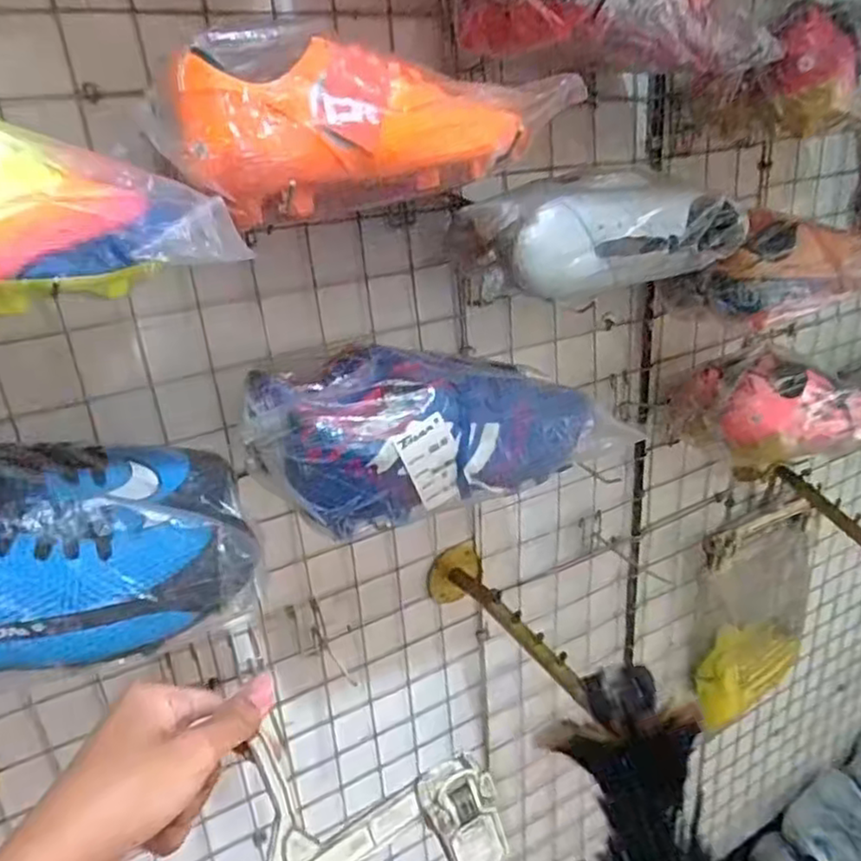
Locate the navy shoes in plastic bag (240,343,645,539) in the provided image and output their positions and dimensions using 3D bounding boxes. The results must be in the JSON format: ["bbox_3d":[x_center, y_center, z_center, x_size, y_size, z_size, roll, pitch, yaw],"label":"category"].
[{"bbox_3d":[0.008,-0.003,0.516,0.278,0.100,0.096,-8,24,-10],"label":"navy shoes in plastic bag"}]

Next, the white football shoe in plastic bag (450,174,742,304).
[{"bbox_3d":[0.146,-0.169,0.581,0.245,0.081,0.099,-13,25,-22],"label":"white football shoe in plastic bag"}]

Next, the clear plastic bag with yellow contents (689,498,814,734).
[{"bbox_3d":[0.501,0.278,1.054,0.244,0.351,0.045,-15,26,-25],"label":"clear plastic bag with yellow contents"}]

